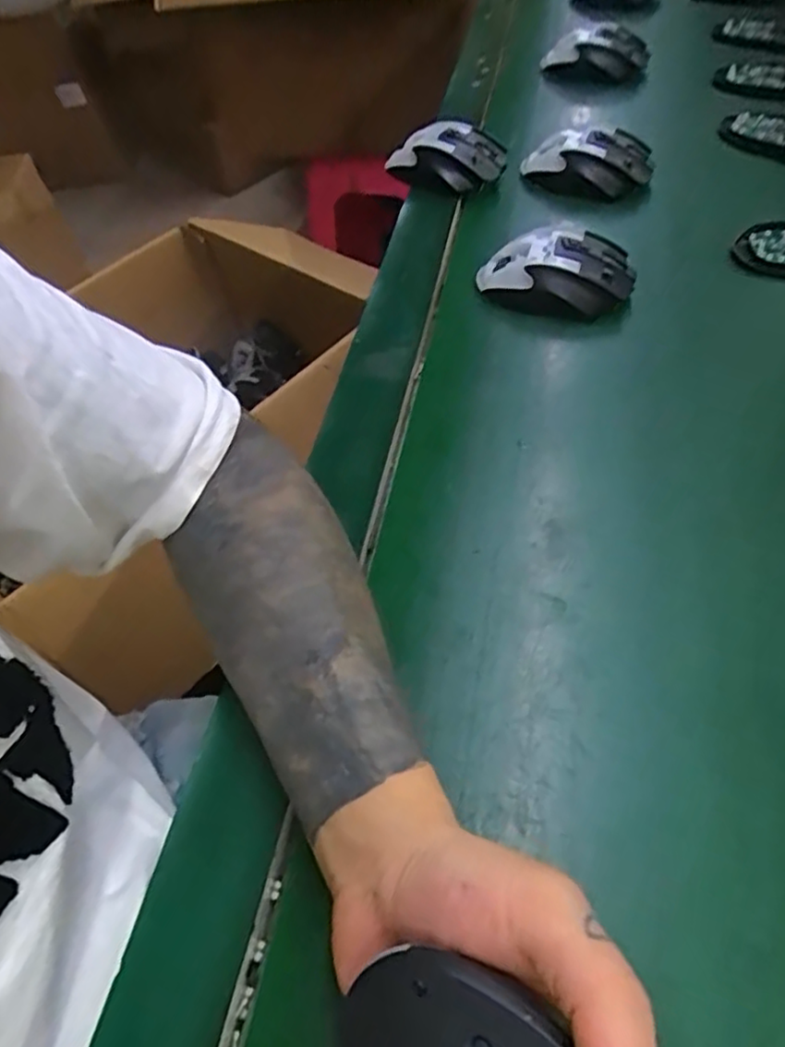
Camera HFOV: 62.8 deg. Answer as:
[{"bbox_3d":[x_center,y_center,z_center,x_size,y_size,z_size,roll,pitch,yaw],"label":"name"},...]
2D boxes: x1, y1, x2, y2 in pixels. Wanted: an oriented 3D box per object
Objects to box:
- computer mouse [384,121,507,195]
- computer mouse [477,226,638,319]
[{"bbox_3d":[0.051,-0.338,0.591,0.078,0.035,0.102,-36,58,-20],"label":"computer mouse"},{"bbox_3d":[0.123,-0.191,0.484,0.110,0.037,0.059,16,56,17],"label":"computer mouse"}]

